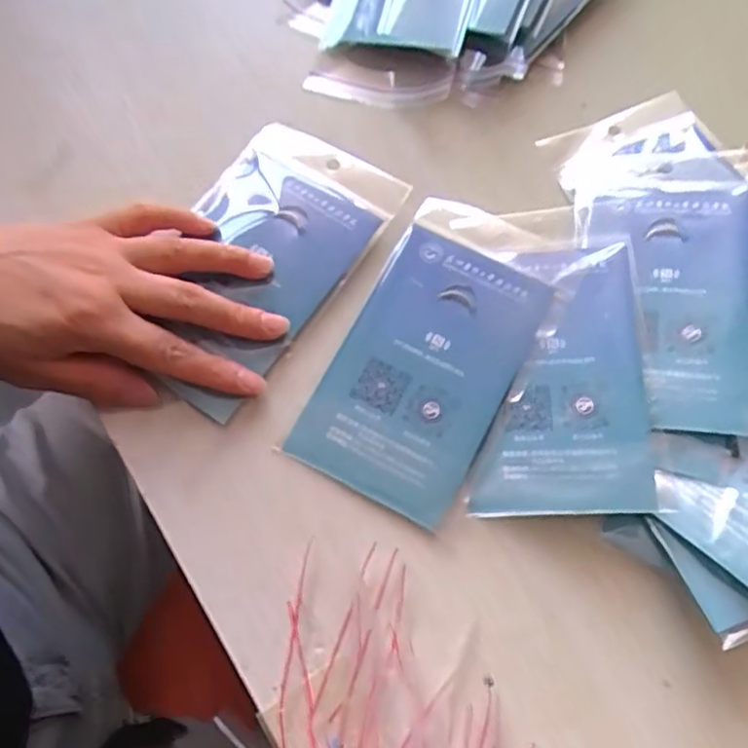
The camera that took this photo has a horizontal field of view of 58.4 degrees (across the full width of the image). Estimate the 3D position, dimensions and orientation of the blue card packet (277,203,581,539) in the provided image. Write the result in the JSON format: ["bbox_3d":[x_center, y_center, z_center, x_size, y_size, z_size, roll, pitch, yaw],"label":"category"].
[{"bbox_3d":[0.033,-0.013,0.329,0.084,0.007,0.163,26,72,9],"label":"blue card packet"}]

